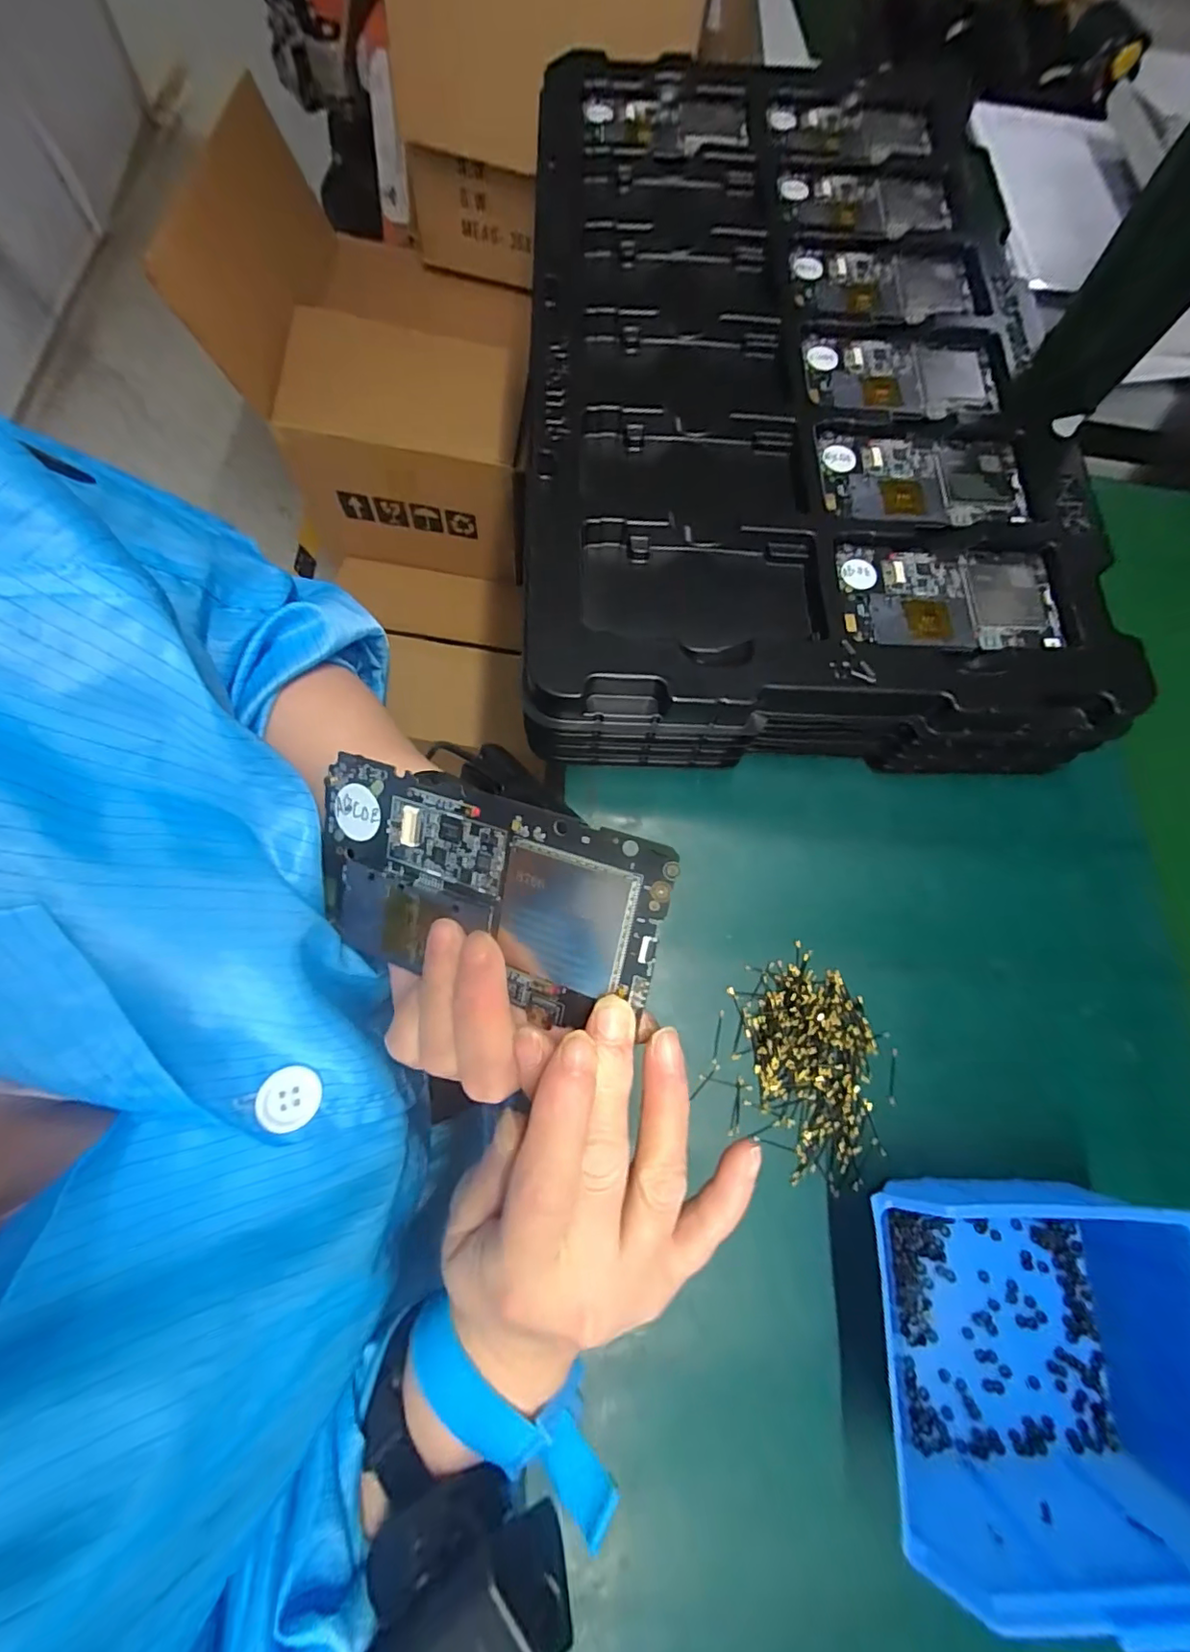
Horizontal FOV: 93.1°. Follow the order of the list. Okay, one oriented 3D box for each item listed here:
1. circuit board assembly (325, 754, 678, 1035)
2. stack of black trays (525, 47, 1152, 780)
[{"bbox_3d":[-0.039,0.022,0.182,0.121,0.004,0.066,16,103,17],"label":"circuit board assembly"},{"bbox_3d":[0.122,-0.314,0.372,0.328,0.068,0.571,0,74,-7],"label":"stack of black trays"}]

